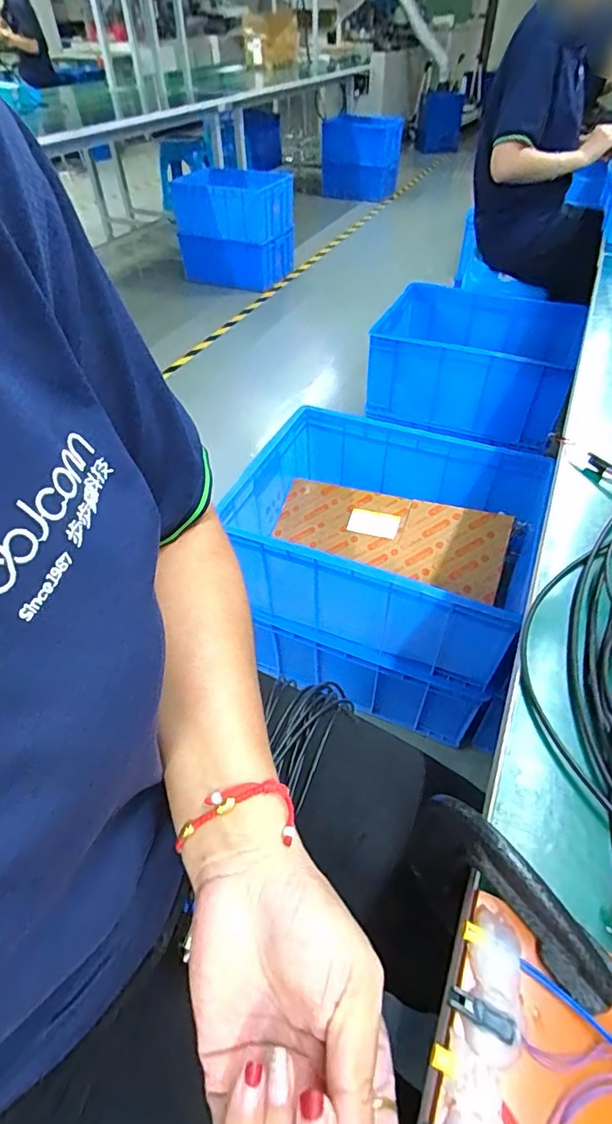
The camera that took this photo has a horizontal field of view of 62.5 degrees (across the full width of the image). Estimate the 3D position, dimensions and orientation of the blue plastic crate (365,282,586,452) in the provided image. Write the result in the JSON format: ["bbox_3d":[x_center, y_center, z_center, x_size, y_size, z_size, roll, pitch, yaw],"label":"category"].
[{"bbox_3d":[0.471,-0.582,1.463,0.510,0.233,0.409,15,50,14],"label":"blue plastic crate"}]

